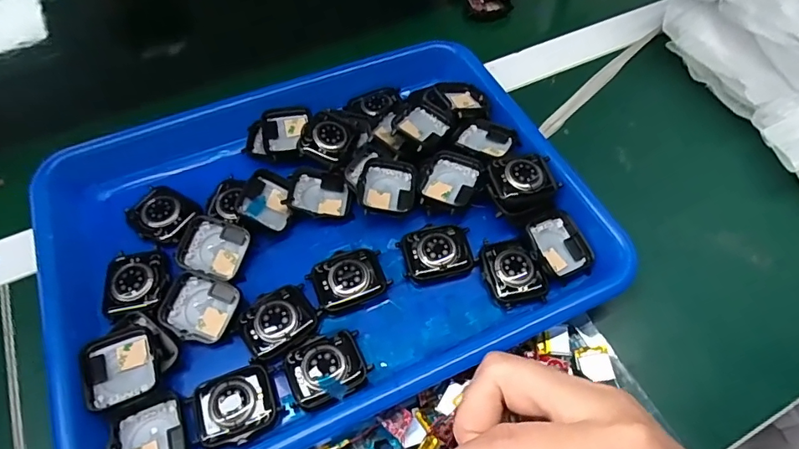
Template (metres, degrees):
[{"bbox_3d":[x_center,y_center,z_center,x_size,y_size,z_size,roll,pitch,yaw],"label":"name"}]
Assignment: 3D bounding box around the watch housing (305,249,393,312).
[{"bbox_3d":[-0.032,0.033,0.300,0.045,0.009,0.034,-18,58,-11],"label":"watch housing"}]

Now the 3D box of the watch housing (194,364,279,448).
[{"bbox_3d":[-0.088,0.096,0.258,0.040,0.010,0.035,-19,59,-12],"label":"watch housing"}]

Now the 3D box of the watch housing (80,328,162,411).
[{"bbox_3d":[-0.152,0.077,0.266,0.035,0.013,0.041,-21,59,-12],"label":"watch housing"}]

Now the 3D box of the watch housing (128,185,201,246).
[{"bbox_3d":[-0.157,-0.007,0.323,0.047,0.010,0.038,29,62,18],"label":"watch housing"}]

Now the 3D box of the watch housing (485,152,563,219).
[{"bbox_3d":[0.082,-0.028,0.319,0.046,0.013,0.036,-14,58,-8],"label":"watch housing"}]

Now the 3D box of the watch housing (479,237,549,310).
[{"bbox_3d":[0.070,0.028,0.303,0.034,0.009,0.045,-16,58,-10],"label":"watch housing"}]

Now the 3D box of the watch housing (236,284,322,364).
[{"bbox_3d":[-0.071,0.055,0.285,0.043,0.008,0.035,-26,60,-16],"label":"watch housing"}]

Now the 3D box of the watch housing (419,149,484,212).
[{"bbox_3d":[0.036,-0.029,0.328,0.036,0.010,0.049,17,58,11],"label":"watch housing"}]

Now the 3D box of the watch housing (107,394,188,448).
[{"bbox_3d":[-0.129,0.113,0.252,0.036,0.009,0.040,-19,58,-11],"label":"watch housing"}]

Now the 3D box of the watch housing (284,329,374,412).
[{"bbox_3d":[-0.041,0.080,0.270,0.043,0.009,0.036,-16,58,-10],"label":"watch housing"}]

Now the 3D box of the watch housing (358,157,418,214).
[{"bbox_3d":[-0.007,-0.026,0.326,0.037,0.010,0.042,3,57,3],"label":"watch housing"}]

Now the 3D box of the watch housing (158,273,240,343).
[{"bbox_3d":[-0.120,0.050,0.290,0.041,0.012,0.037,15,58,10],"label":"watch housing"}]

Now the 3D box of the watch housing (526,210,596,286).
[{"bbox_3d":[0.101,0.014,0.313,0.038,0.017,0.045,-22,59,-13],"label":"watch housing"}]

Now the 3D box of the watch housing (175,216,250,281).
[{"bbox_3d":[-0.119,0.015,0.310,0.040,0.015,0.037,9,57,7],"label":"watch housing"}]

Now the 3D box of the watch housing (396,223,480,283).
[{"bbox_3d":[0.024,0.016,0.311,0.045,0.012,0.037,-13,58,-8],"label":"watch housing"}]

